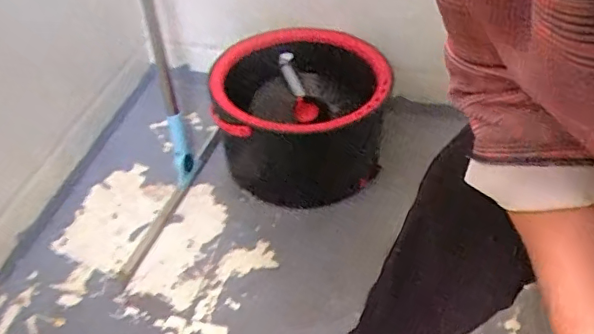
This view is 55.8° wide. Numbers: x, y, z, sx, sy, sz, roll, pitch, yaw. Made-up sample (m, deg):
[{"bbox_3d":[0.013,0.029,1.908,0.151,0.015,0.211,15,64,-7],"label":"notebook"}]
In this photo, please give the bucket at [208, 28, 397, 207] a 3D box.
[{"bbox_3d":[0.008,-0.101,0.999,0.282,0.198,0.266,-1,45,1],"label":"bucket"}]

